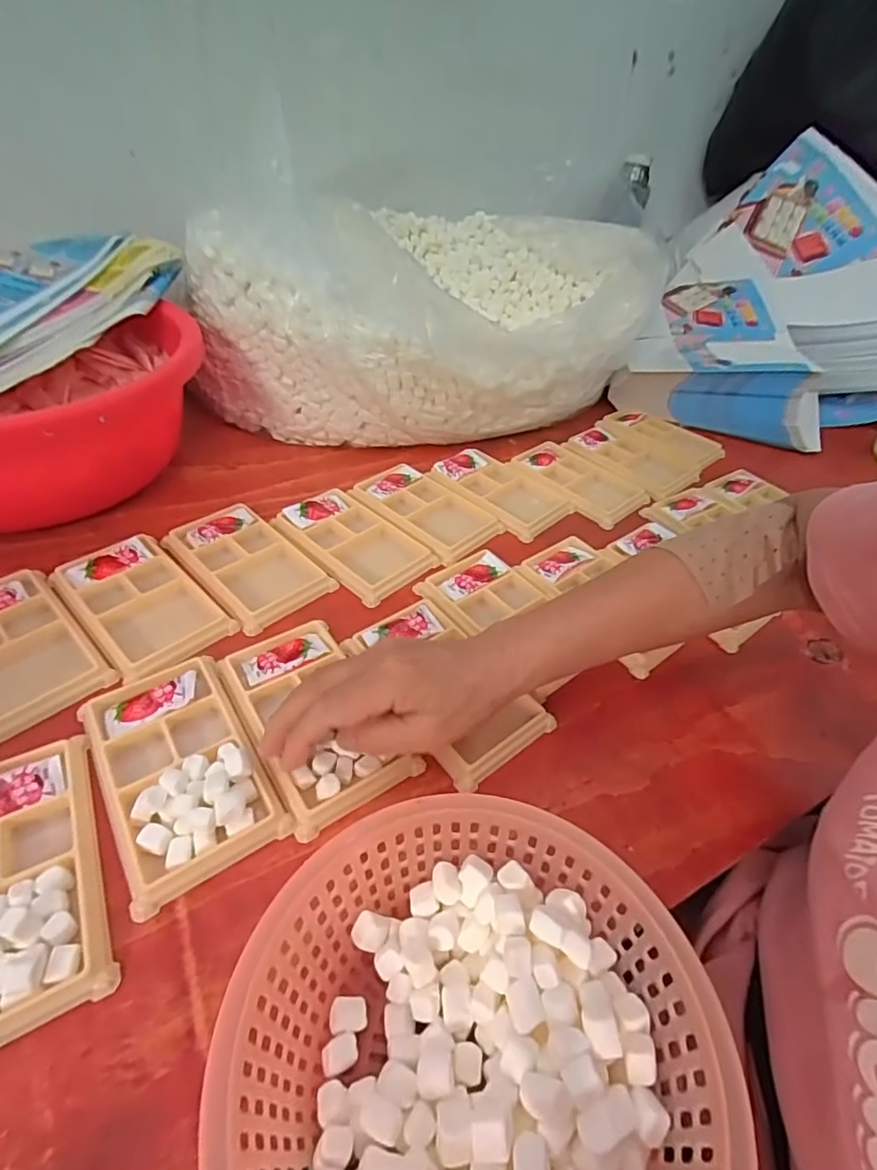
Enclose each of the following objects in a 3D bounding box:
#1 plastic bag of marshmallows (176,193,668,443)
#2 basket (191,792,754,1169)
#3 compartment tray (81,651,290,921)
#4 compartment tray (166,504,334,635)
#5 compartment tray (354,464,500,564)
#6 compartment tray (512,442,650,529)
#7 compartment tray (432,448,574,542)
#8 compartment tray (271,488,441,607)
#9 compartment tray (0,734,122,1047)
[{"bbox_3d":[-0.012,-0.329,0.654,0.523,0.173,0.329,-7,46,-14],"label":"plastic bag of marshmallows"},{"bbox_3d":[0.008,0.169,0.204,0.167,0.070,0.160,-11,47,-17],"label":"basket"},{"bbox_3d":[-0.146,0.097,0.305,0.076,0.018,0.130,-23,52,-27],"label":"compartment tray"},{"bbox_3d":[-0.155,-0.018,0.444,0.076,0.021,0.131,-32,57,-33],"label":"compartment tray"},{"bbox_3d":[-0.012,-0.070,0.516,0.130,0.020,0.080,35,51,25],"label":"compartment tray"},{"bbox_3d":[0.149,-0.111,0.575,0.079,0.010,0.133,-31,56,-32],"label":"compartment tray"},{"bbox_3d":[0.063,-0.098,0.548,0.079,0.013,0.132,-32,56,-33],"label":"compartment tray"},{"bbox_3d":[-0.078,-0.039,0.474,0.141,0.020,0.079,35,51,26],"label":"compartment tray"},{"bbox_3d":[-0.205,0.139,0.256,0.076,0.020,0.130,-18,50,-24],"label":"compartment tray"}]

